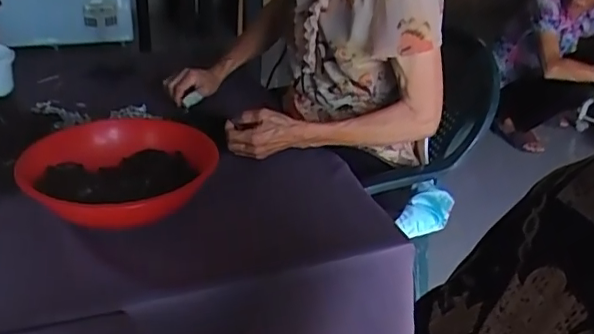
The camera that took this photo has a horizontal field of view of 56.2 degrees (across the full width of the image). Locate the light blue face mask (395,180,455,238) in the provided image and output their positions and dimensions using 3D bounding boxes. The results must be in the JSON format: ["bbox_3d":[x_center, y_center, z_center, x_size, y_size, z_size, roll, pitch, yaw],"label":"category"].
[{"bbox_3d":[0.237,0.087,1.032,0.069,0.079,0.087,25,37,36],"label":"light blue face mask"}]

